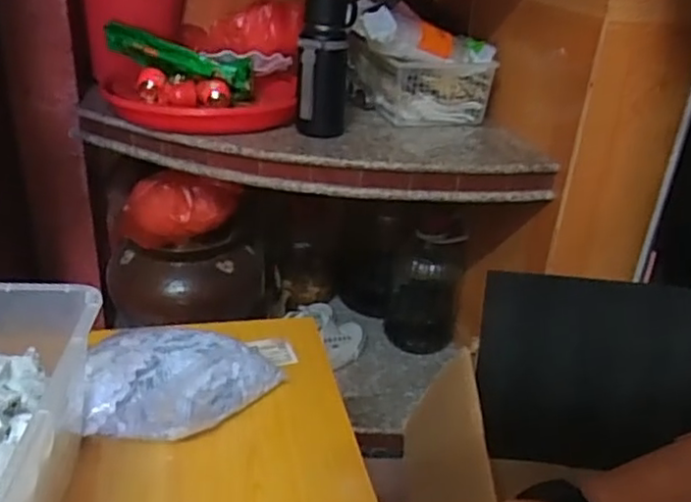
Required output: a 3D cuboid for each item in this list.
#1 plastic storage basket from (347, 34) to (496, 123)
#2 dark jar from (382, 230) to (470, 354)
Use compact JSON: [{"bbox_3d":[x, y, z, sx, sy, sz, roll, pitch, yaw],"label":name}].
[{"bbox_3d":[0.142,-0.320,1.272,0.212,0.125,0.195,-4,28,-16],"label":"plastic storage basket"},{"bbox_3d":[0.177,0.082,1.483,0.151,0.284,0.133,8,27,6],"label":"dark jar"}]

